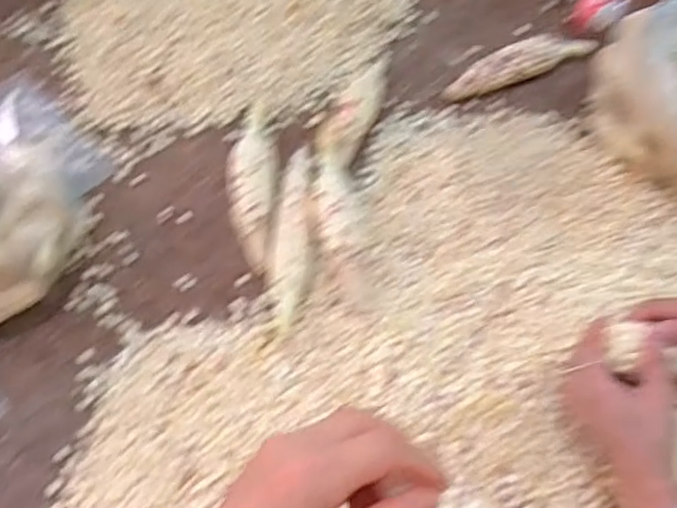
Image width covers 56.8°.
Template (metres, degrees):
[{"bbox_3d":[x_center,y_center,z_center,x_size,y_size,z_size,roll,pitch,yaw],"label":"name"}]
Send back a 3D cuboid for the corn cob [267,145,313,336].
[{"bbox_3d":[-0.051,-0.024,0.714,0.046,0.036,0.227,3,59,4],"label":"corn cob"}]

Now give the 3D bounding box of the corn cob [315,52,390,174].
[{"bbox_3d":[0.028,-0.196,0.812,0.050,0.040,0.236,20,63,14],"label":"corn cob"}]

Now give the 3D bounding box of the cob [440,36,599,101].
[{"bbox_3d":[0.247,-0.259,0.849,0.215,0.037,0.045,-22,61,-9],"label":"cob"}]

